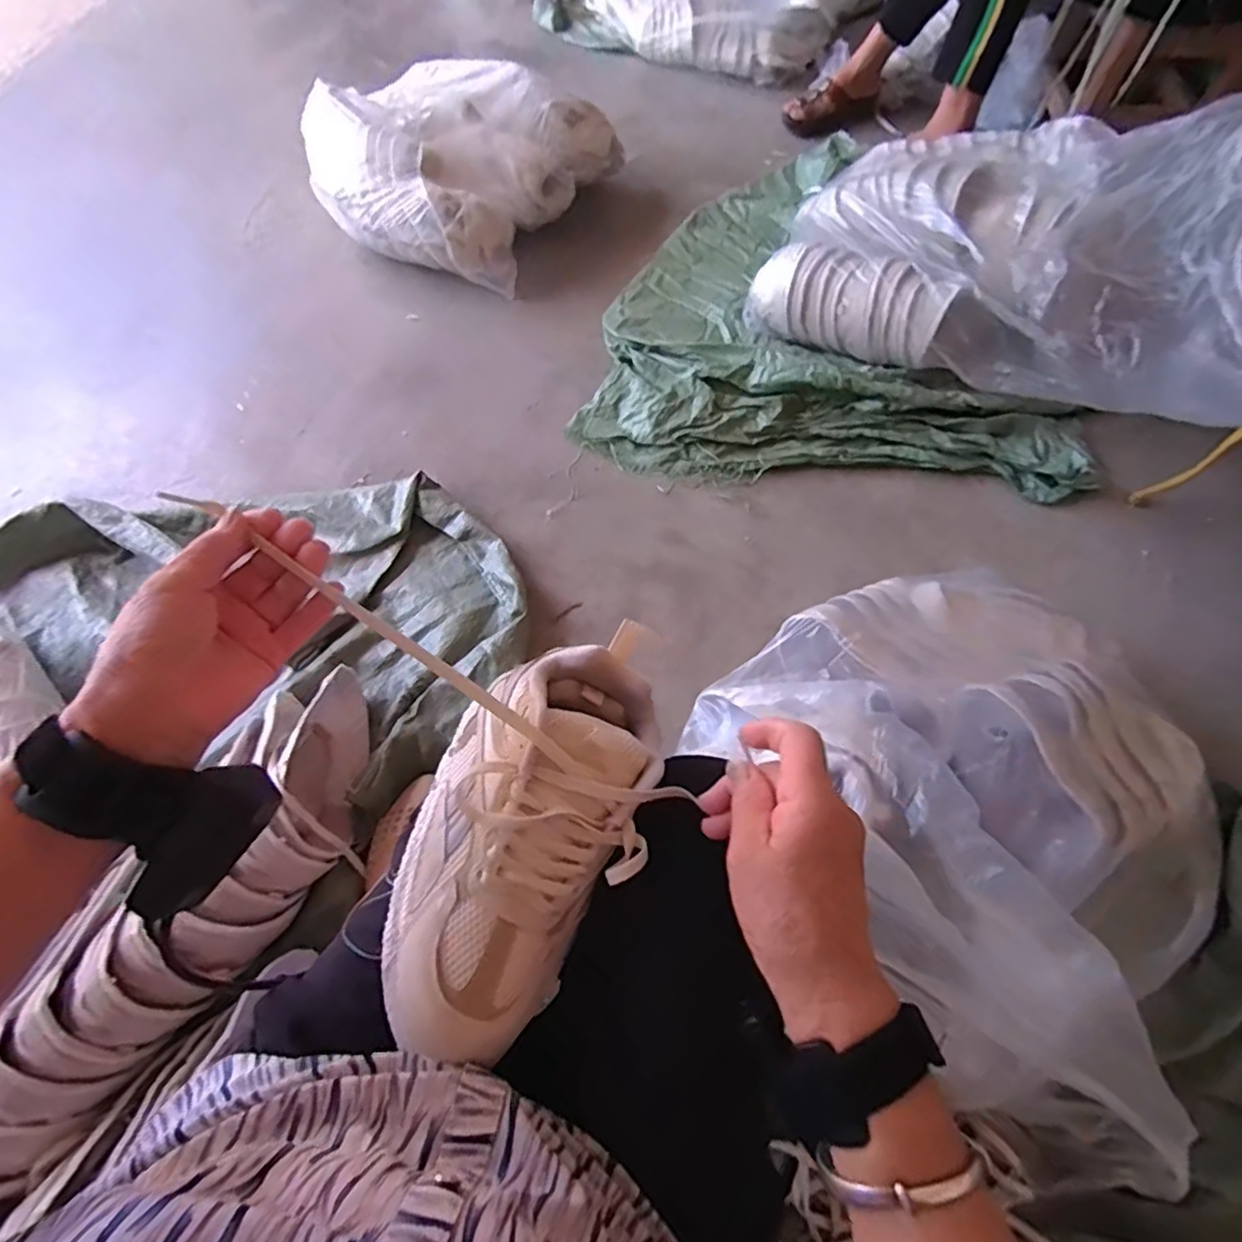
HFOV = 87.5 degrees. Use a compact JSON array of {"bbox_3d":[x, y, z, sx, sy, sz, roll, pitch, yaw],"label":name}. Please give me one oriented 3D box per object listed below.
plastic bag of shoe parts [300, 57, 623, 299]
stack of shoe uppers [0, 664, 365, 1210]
[{"bbox_3d":[-0.291,-0.830,1.160,0.394,0.189,0.459,29,69,12],"label":"plastic bag of shoe parts"},{"bbox_3d":[-0.422,0.279,0.654,0.153,0.159,0.527,27,53,9],"label":"stack of shoe uppers"}]

